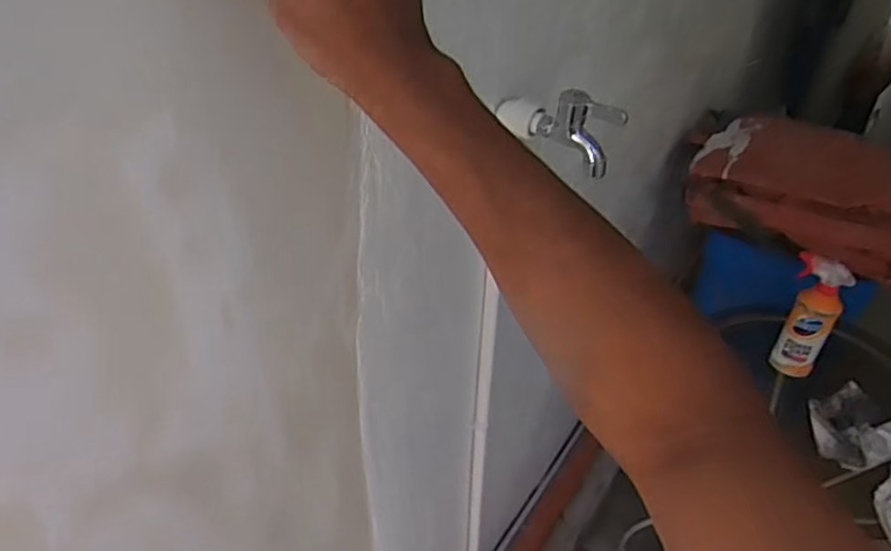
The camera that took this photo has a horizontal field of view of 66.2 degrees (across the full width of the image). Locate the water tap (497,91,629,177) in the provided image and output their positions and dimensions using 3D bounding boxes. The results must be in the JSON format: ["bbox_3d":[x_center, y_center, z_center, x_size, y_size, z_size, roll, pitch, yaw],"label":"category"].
[{"bbox_3d":[0.111,-0.153,0.682,0.131,0.070,0.028,32,50,30],"label":"water tap"}]

